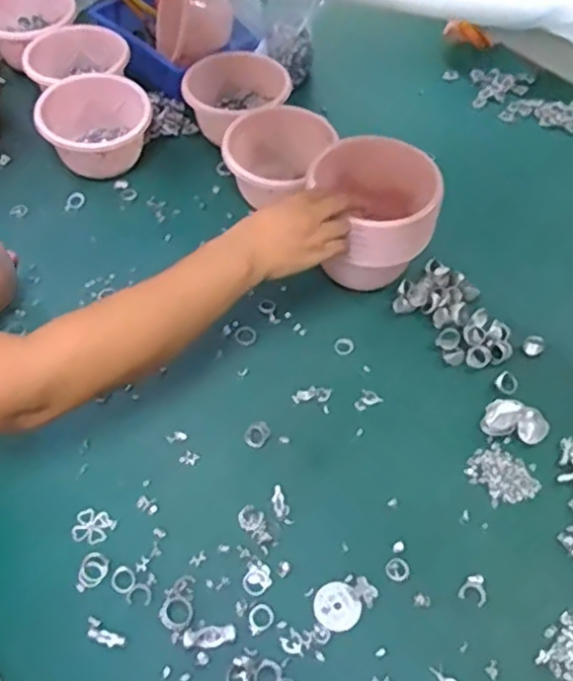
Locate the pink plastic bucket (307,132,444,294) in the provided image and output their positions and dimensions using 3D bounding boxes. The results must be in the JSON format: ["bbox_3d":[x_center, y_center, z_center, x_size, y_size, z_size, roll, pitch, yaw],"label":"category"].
[{"bbox_3d":[0.100,-0.144,0.807,0.139,0.116,0.150,9,55,6],"label":"pink plastic bucket"}]

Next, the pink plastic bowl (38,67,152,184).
[{"bbox_3d":[-0.260,-0.290,0.949,0.142,0.102,0.151,0,54,0],"label":"pink plastic bowl"}]

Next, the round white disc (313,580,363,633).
[{"bbox_3d":[0.046,0.244,0.626,0.040,0.004,0.042,0,54,0],"label":"round white disc"}]

